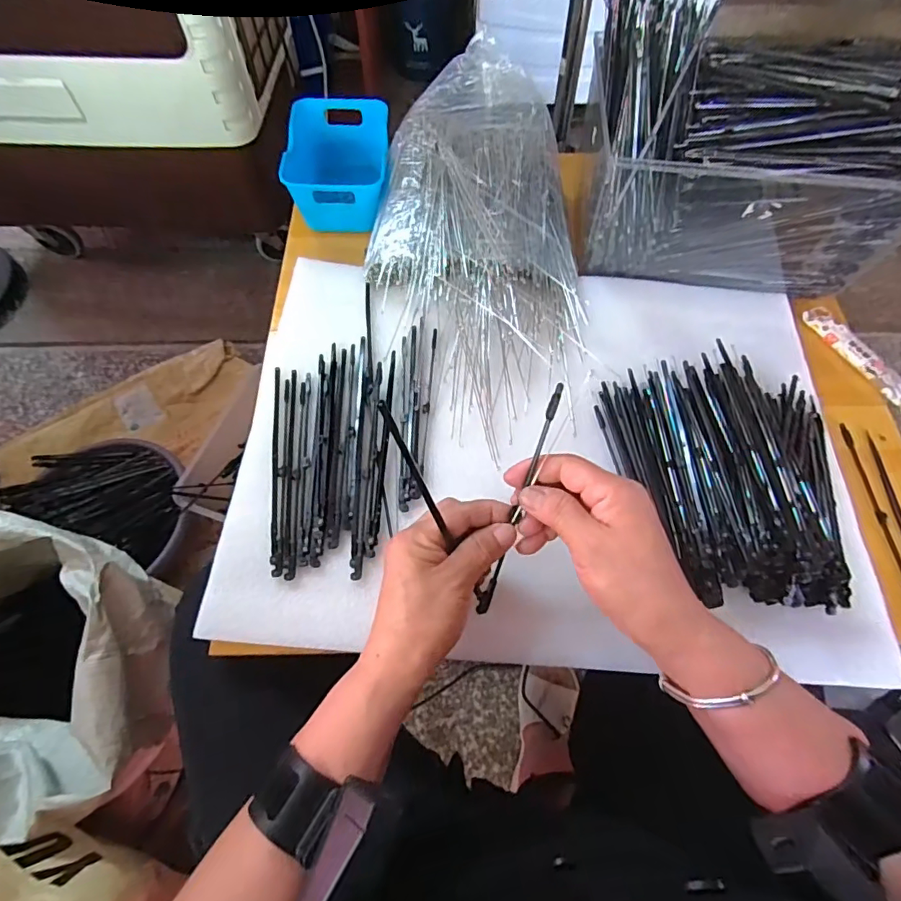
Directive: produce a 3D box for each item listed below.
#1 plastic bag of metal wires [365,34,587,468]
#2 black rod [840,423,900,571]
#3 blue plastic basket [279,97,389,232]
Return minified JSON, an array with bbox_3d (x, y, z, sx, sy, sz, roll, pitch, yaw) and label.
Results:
[{"bbox_3d":[0.024,-0.210,0.483,0.201,0.086,0.396,-2,63,-2],"label":"plastic bag of metal wires"},{"bbox_3d":[0.368,0.054,0.427,0.011,0.007,0.174,-1,63,-1],"label":"black rod"},{"bbox_3d":[-0.122,-0.313,0.557,0.105,0.066,0.157,0,63,-1],"label":"blue plastic basket"}]

